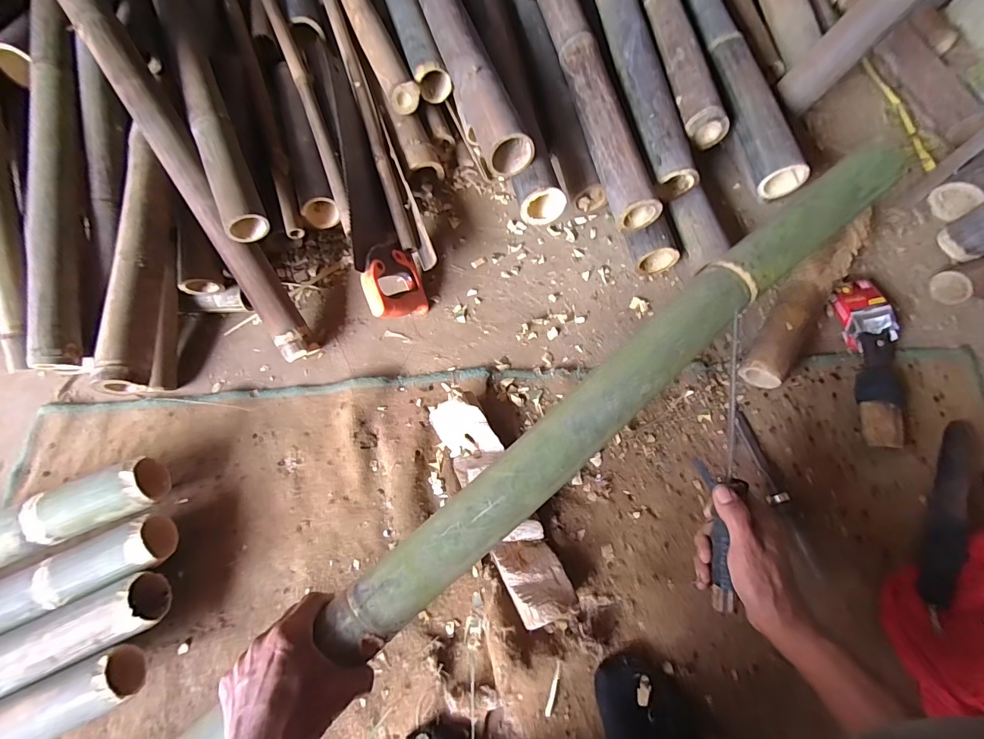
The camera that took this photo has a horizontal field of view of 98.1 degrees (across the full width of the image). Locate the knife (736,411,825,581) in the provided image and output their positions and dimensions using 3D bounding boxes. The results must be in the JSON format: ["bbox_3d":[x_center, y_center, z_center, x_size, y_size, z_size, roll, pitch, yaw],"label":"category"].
[{"bbox_3d":[0.392,0.163,0.584,0.035,0.018,0.218,-14,69,-4],"label":"knife"}]

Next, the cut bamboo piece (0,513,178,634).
[{"bbox_3d":[-0.617,0.301,0.514,0.431,0.058,0.063,-25,70,-8],"label":"cut bamboo piece"}]

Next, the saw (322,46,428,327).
[{"bbox_3d":[-0.226,-0.324,0.702,0.022,0.123,0.519,-28,80,36],"label":"saw"}]

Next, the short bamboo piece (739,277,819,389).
[{"bbox_3d":[0.436,-0.053,0.635,0.062,0.053,0.171,35,73,14],"label":"short bamboo piece"}]

